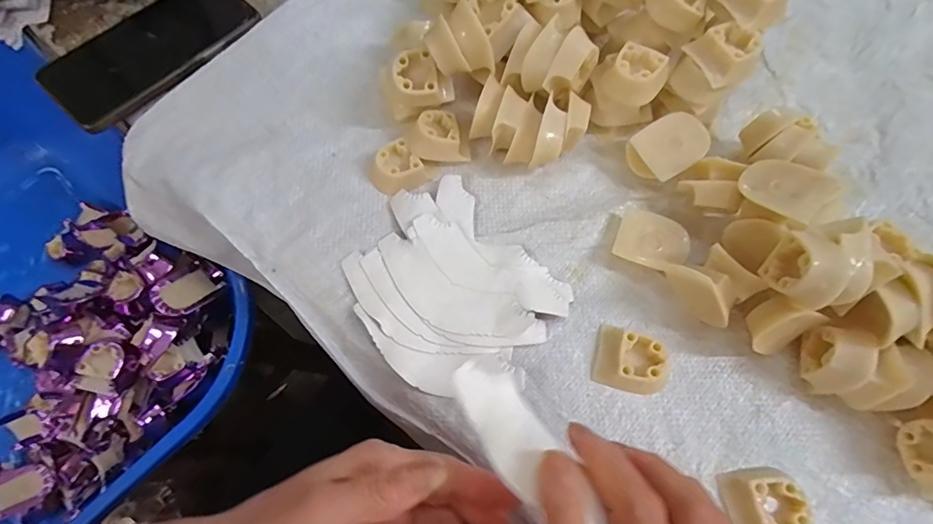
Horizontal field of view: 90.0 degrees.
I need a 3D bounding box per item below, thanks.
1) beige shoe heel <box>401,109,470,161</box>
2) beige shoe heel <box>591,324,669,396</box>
[{"bbox_3d":[-0.022,-0.089,0.342,0.040,0.025,0.038,-24,71,-9],"label":"beige shoe heel"},{"bbox_3d":[0.106,0.062,0.293,0.046,0.017,0.039,15,69,5],"label":"beige shoe heel"}]

